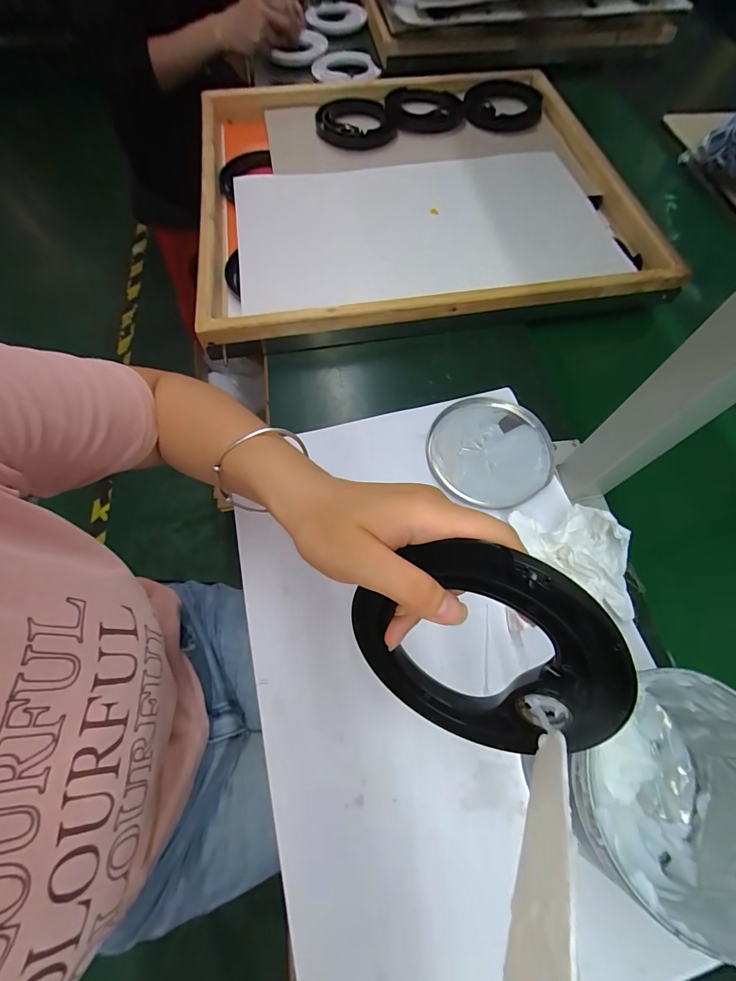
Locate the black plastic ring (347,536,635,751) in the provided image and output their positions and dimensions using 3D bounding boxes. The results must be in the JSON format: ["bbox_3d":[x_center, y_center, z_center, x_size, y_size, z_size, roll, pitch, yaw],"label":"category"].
[{"bbox_3d":[0.055,0.083,0.199,0.122,0.132,0.010,44,38,0],"label":"black plastic ring"}]

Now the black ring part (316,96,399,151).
[{"bbox_3d":[-0.022,-0.647,0.691,0.139,0.032,0.124,-4,66,-1],"label":"black ring part"}]

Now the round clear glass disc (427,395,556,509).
[{"bbox_3d":[0.134,-0.044,0.425,0.132,0.009,0.127,0,66,1],"label":"round clear glass disc"}]

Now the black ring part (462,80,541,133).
[{"bbox_3d":[0.241,-0.684,0.695,0.131,0.026,0.126,12,67,7],"label":"black ring part"}]

